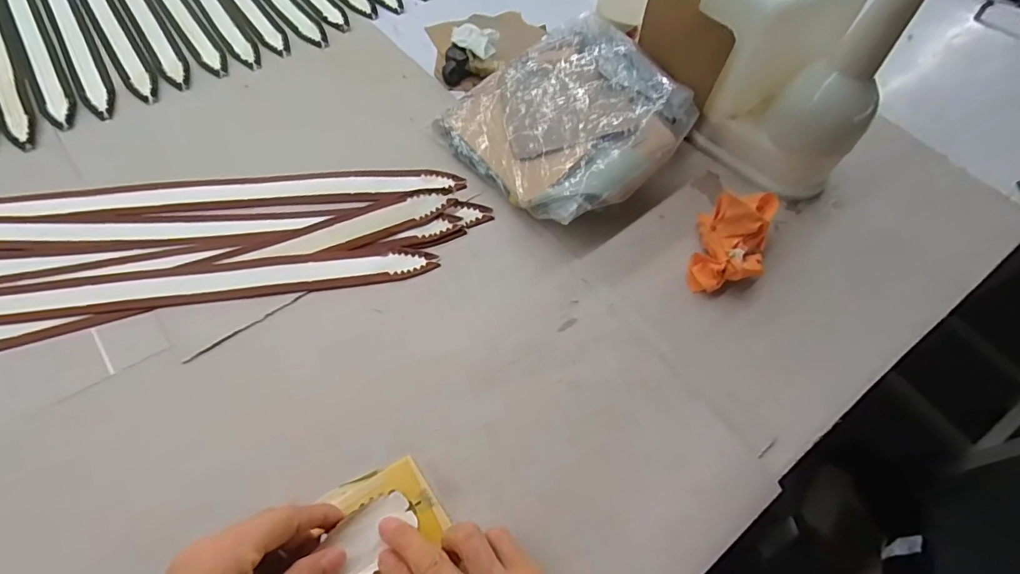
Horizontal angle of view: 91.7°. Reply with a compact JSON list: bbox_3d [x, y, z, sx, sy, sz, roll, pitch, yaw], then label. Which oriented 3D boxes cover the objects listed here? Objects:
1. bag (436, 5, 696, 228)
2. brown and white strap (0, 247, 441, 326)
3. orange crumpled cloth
[{"bbox_3d":[0.065,-0.178,0.519,0.216,0.065,0.217,-33,64,-22],"label":"bag"},{"bbox_3d":[-0.349,0.005,0.413,0.548,0.005,0.044,-6,57,-7],"label":"brown and white strap"},{"bbox_3d":[0.205,-0.047,0.454,0.057,0.063,0.104,21,58,11],"label":"orange crumpled cloth"}]

